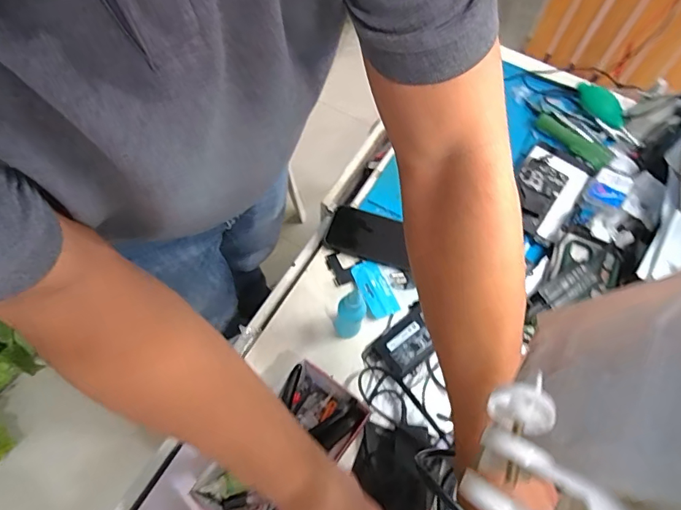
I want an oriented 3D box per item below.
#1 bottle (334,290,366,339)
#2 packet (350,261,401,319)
[{"bbox_3d":[0.012,0.078,0.582,0.032,0.109,0.025,9,61,1],"label":"bottle"},{"bbox_3d":[0.048,0.047,0.649,0.043,0.013,0.089,-16,64,-12],"label":"packet"}]

